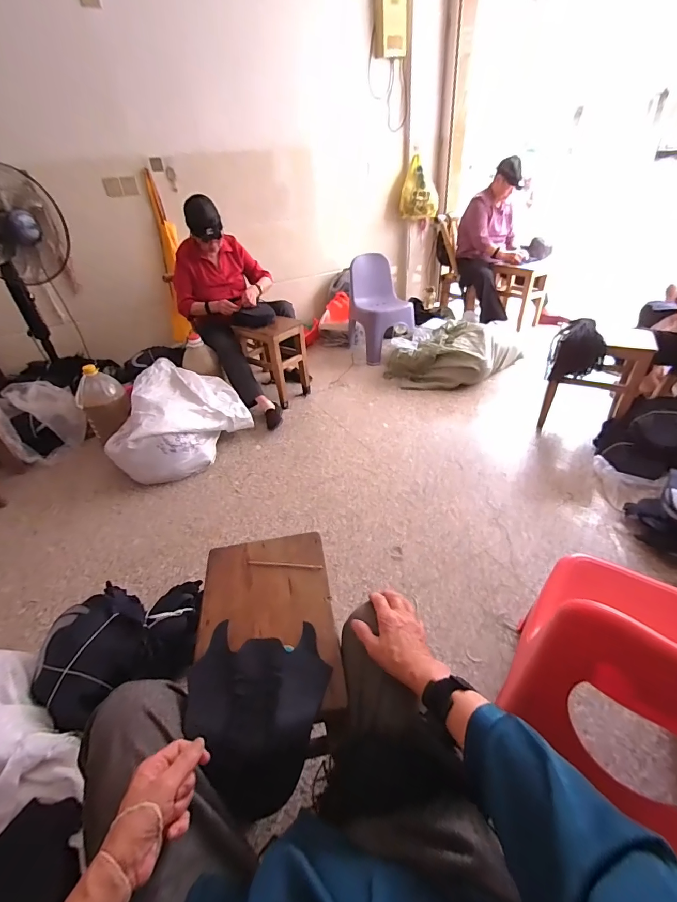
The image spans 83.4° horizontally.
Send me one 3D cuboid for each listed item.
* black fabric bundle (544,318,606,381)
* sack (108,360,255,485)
[{"bbox_3d":[0.993,-0.406,1.575,0.186,0.247,0.162,22,44,32],"label":"black fabric bundle"},{"bbox_3d":[-0.734,-0.135,1.718,0.437,0.313,0.608,19,43,30],"label":"sack"}]

